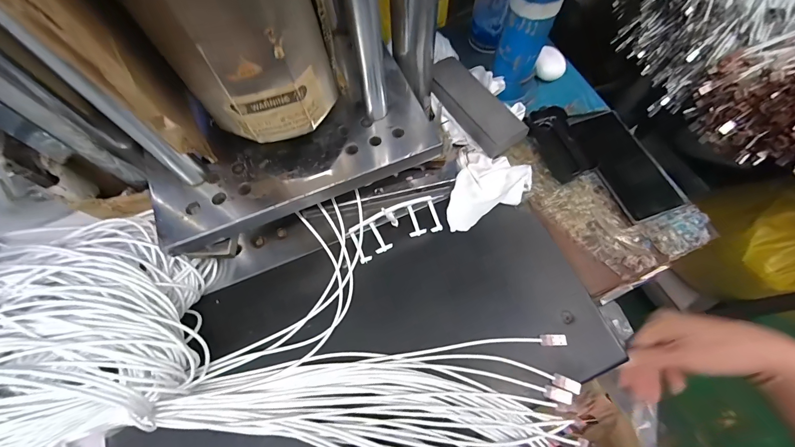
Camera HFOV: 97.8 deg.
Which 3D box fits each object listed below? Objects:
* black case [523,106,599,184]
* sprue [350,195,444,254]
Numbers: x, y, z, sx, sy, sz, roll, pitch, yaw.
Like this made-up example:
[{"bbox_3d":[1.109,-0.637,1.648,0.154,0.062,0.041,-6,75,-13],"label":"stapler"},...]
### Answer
[{"bbox_3d":[0.222,-0.111,0.476,0.049,0.026,0.106,-21,67,-8],"label":"black case"},{"bbox_3d":[-0.003,0.001,0.438,0.112,0.014,0.051,-20,76,-8],"label":"sprue"}]

